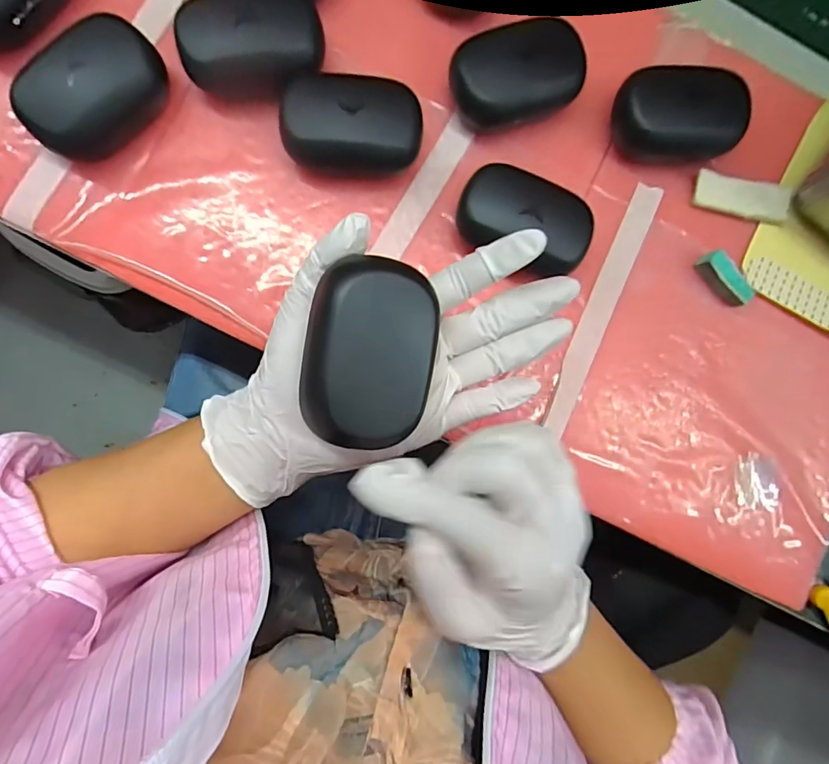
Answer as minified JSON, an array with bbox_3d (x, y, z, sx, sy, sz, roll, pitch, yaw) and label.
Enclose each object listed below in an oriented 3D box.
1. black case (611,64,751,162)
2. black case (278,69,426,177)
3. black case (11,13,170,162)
[{"bbox_3d":[0.174,-0.179,0.314,0.079,0.028,0.053,-2,89,-4],"label":"black case"},{"bbox_3d":[-0.039,-0.159,0.293,0.086,0.041,0.057,1,89,-4],"label":"black case"},{"bbox_3d":[-0.191,-0.174,0.279,0.055,0.038,0.085,43,87,-2],"label":"black case"}]

